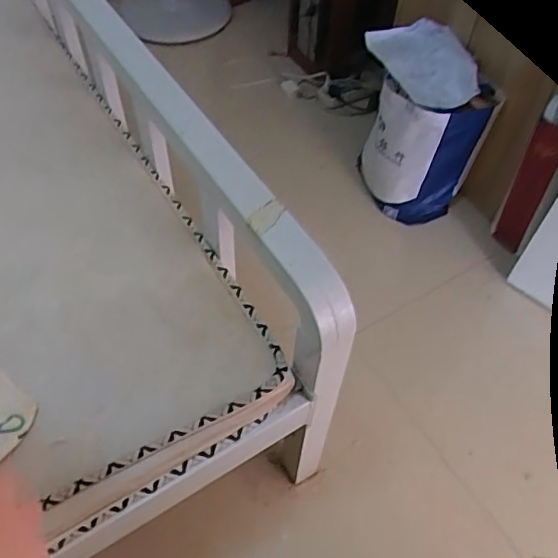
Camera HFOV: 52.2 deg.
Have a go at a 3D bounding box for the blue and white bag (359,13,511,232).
[{"bbox_3d":[0.317,-0.336,1.309,0.294,0.401,0.191,14,57,11],"label":"blue and white bag"}]

